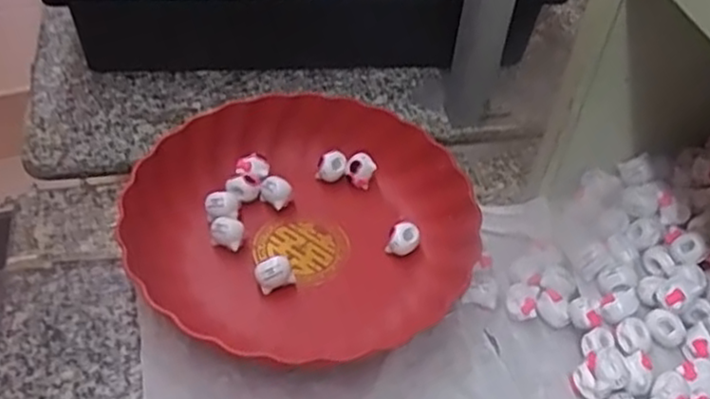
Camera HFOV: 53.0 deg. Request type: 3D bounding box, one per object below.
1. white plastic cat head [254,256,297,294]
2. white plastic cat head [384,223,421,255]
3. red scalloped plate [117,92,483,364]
[{"bbox_3d":[-0.057,0.053,0.506,0.025,0.022,0.019,-18,51,-20],"label":"white plastic cat head"},{"bbox_3d":[0.037,0.031,0.534,0.024,0.028,0.016,8,47,3],"label":"white plastic cat head"},{"bbox_3d":[-0.039,0.015,0.526,0.247,0.043,0.234,2,47,-2],"label":"red scalloped plate"}]

